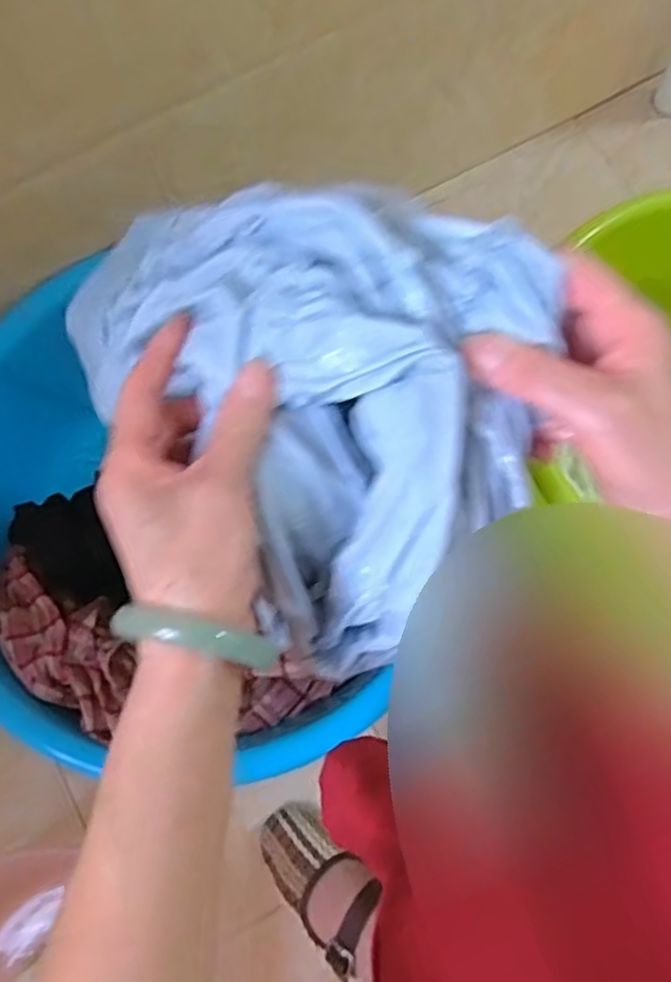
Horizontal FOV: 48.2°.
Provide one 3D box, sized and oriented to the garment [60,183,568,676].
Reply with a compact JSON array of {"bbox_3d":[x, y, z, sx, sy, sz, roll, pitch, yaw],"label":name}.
[{"bbox_3d":[-0.026,-0.064,0.343,0.250,0.102,0.167,44,79,11],"label":"garment"}]

